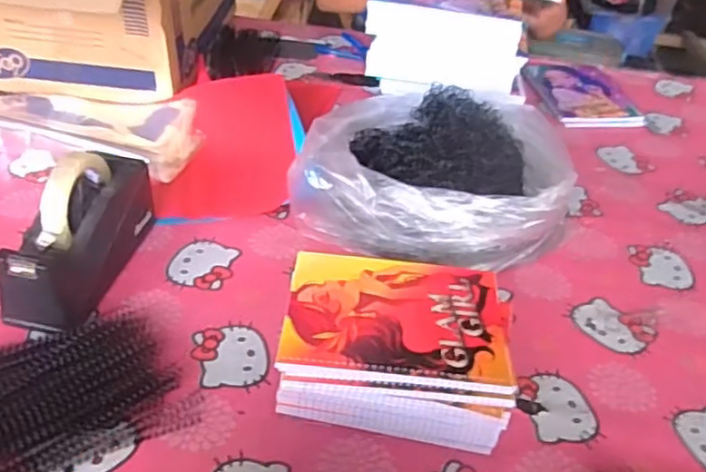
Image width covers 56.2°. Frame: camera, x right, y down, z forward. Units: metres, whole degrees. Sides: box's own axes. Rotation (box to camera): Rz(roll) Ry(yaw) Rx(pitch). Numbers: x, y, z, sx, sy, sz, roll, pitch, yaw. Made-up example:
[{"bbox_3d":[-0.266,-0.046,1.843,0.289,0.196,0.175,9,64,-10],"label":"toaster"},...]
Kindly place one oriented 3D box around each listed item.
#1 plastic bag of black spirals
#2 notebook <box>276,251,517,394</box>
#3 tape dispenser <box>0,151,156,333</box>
[{"bbox_3d":[0.092,-0.062,0.781,0.316,0.151,0.180,6,39,-1],"label":"plastic bag of black spirals"},{"bbox_3d":[0.040,0.071,0.601,0.196,0.008,0.147,6,39,-1],"label":"notebook"},{"bbox_3d":[-0.282,-0.002,0.683,0.077,0.125,0.210,11,39,6],"label":"tape dispenser"}]

